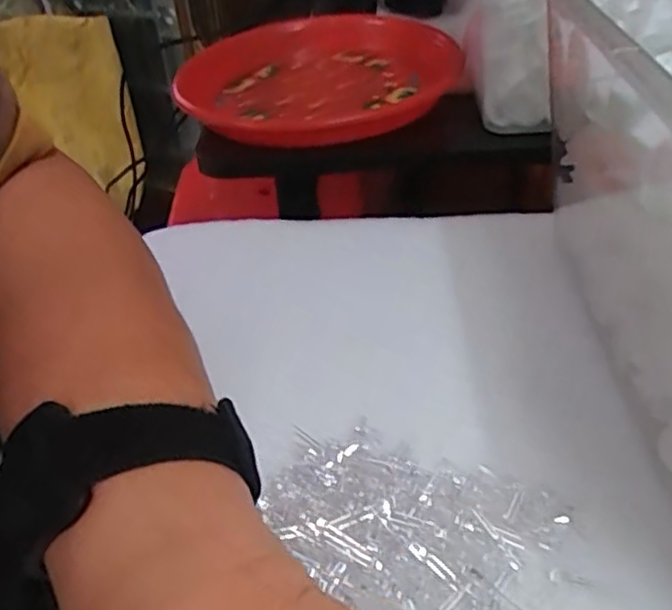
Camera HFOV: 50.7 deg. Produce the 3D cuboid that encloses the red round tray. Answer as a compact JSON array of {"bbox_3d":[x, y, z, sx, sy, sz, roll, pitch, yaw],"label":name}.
[{"bbox_3d":[-0.016,-0.201,0.609,0.225,0.030,0.225,-3,36,2],"label":"red round tray"}]

